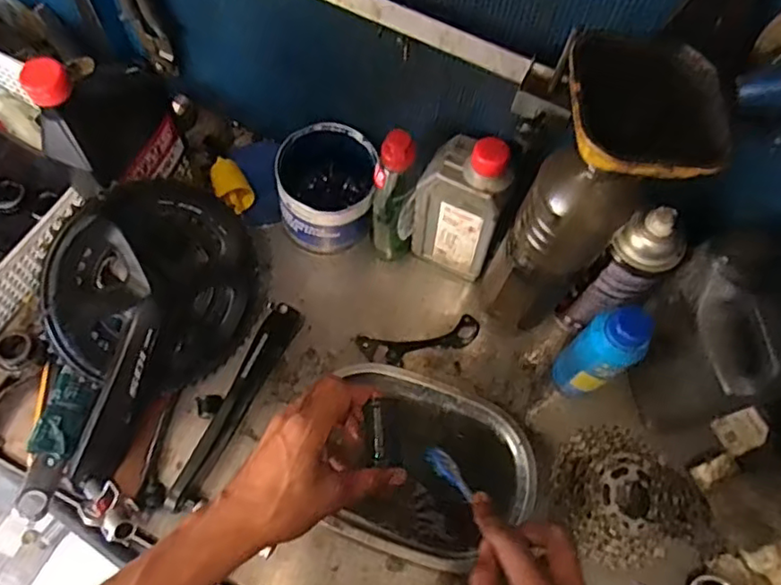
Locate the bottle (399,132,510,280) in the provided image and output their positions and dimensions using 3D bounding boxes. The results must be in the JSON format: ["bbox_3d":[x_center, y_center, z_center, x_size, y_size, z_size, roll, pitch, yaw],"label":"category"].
[{"bbox_3d":[0.063,-0.078,0.577,0.084,0.190,0.051,20,65,7],"label":"bottle"}]

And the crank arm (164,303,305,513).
[{"bbox_3d":[-0.141,0.103,0.562,0.022,0.044,0.206,22,66,8],"label":"crank arm"}]

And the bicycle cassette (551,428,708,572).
[{"bbox_3d":[0.216,0.183,0.551,0.124,0.031,0.118,1,64,-2],"label":"bicycle cassette"}]

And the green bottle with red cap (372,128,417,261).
[{"bbox_3d":[0.002,-0.089,0.593,0.043,0.170,0.042,6,64,0],"label":"green bottle with red cap"}]

